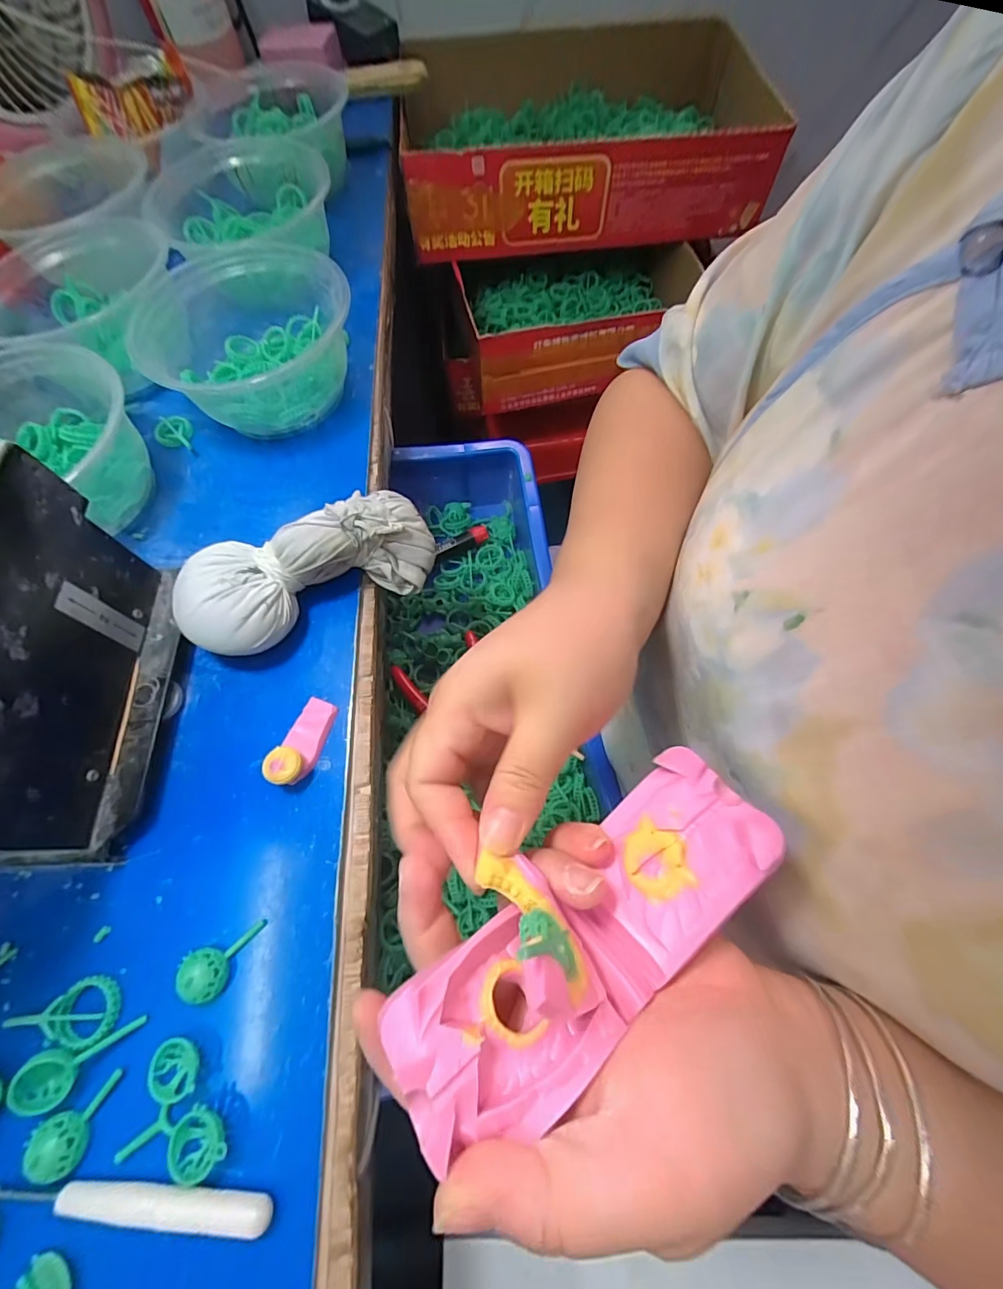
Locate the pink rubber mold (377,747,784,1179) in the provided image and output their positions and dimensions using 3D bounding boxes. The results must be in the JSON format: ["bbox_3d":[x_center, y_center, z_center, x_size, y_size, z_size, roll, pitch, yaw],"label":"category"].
[{"bbox_3d":[0.026,0.086,0.148,0.125,0.039,0.055,-31,69,-20],"label":"pink rubber mold"}]

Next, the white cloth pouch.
[{"bbox_3d":[-0.108,-0.046,0.269,0.141,0.043,0.063,-31,69,-10],"label":"white cloth pouch"}]

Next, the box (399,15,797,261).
[{"bbox_3d":[0.090,-0.606,0.571,0.410,0.092,0.292,-2,67,2],"label":"box"}]

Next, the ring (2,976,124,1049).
[{"bbox_3d":[-0.187,0.160,0.204,0.041,0.008,0.024,-15,67,-4],"label":"ring"}]

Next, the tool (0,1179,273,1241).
[{"bbox_3d":[-0.143,0.211,0.180,0.115,0.008,0.011,1,67,3],"label":"tool"}]

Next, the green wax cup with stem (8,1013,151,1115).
[{"bbox_3d":[-0.174,0.171,0.194,0.045,0.014,0.019,-24,68,-8],"label":"green wax cup with stem"}]

